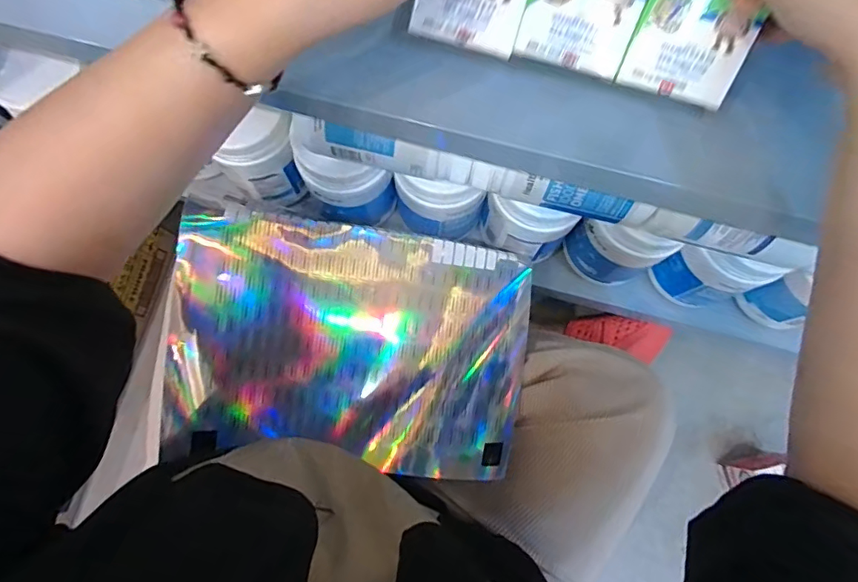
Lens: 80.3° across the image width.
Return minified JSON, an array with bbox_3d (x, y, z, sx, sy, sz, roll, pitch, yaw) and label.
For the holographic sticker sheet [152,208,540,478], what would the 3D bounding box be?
[{"bbox_3d":[-0.069,0.049,0.490,0.325,0.077,0.231,5,78,0],"label":"holographic sticker sheet"}]

